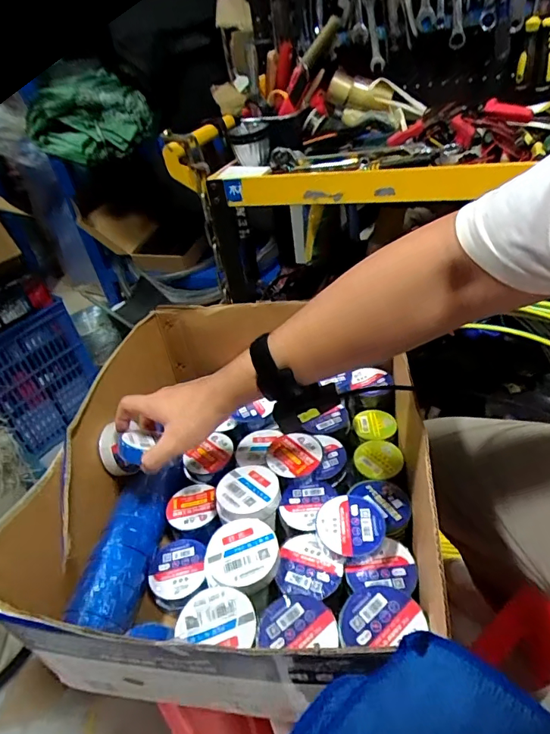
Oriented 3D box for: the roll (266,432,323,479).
[{"bbox_3d":[0.023,0.105,0.526,0.065,0.019,0.058,-6,37,5],"label":"roll"}]

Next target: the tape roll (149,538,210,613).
[{"bbox_3d":[-0.105,0.225,0.482,0.061,0.020,0.072,-13,37,-4],"label":"tape roll"}]

